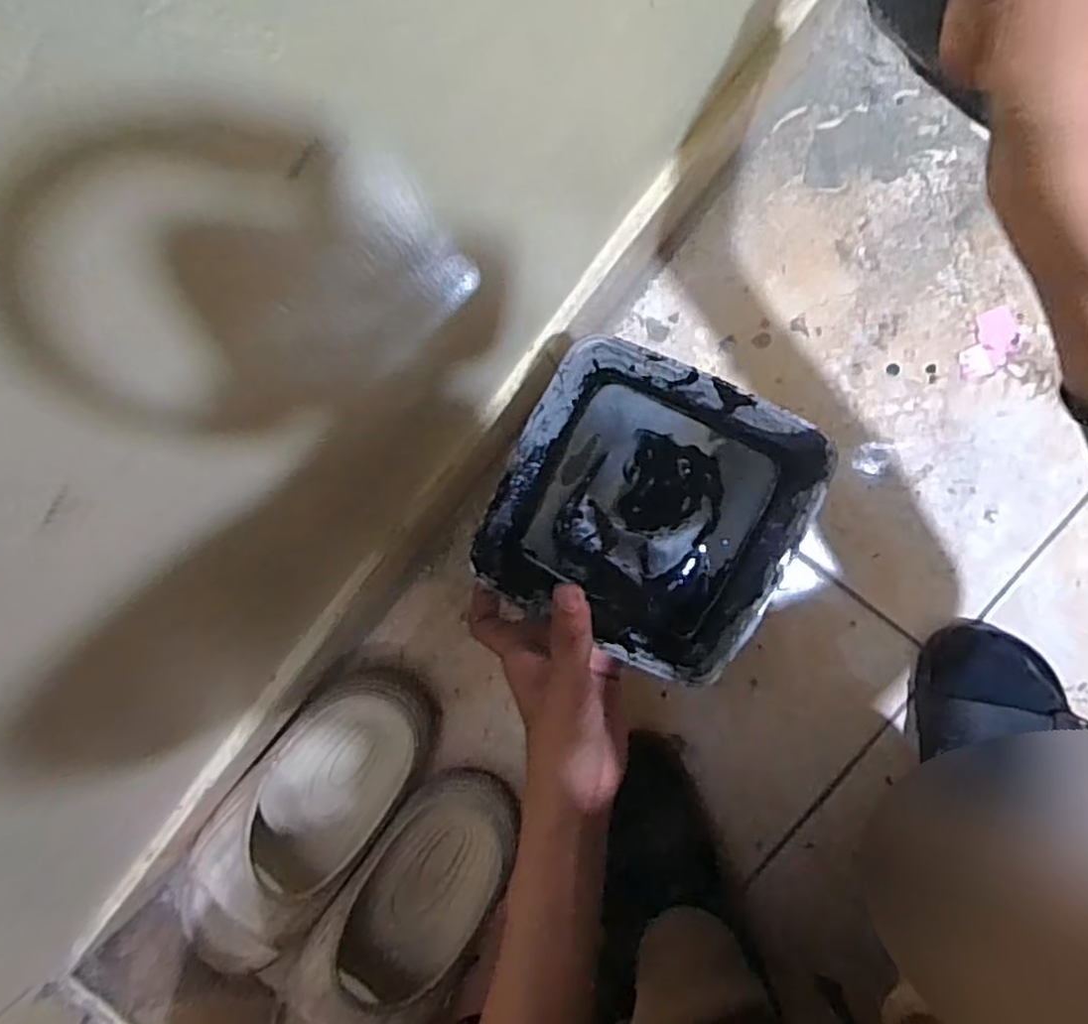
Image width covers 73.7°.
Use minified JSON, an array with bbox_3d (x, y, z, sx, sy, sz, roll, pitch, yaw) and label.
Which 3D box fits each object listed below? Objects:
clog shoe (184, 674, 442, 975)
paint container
[{"bbox_3d":[-0.202,0.258,0.602,0.123,0.075,0.286,42,101,2],"label":"clog shoe"},{"bbox_3d":[0.060,-0.002,0.439,0.157,0.097,0.163,27,97,4],"label":"paint container"}]

